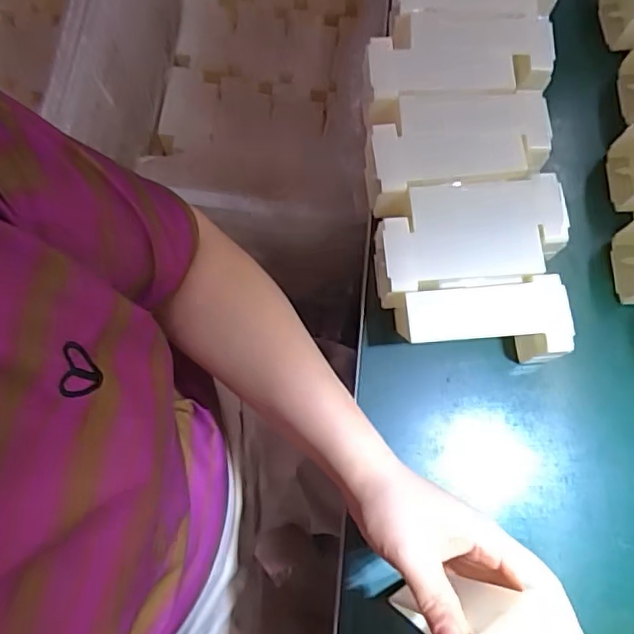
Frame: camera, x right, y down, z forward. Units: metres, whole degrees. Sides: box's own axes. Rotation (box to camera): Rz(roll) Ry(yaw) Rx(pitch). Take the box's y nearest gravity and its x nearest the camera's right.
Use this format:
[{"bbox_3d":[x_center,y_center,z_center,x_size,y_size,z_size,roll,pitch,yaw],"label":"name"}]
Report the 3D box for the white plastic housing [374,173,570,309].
[{"bbox_3d":[0.109,-0.054,0.416,0.133,0.045,0.076,-10,76,-2],"label":"white plastic housing"}]

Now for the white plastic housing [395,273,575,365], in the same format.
[{"bbox_3d":[0.112,0.008,0.405,0.112,0.051,0.052,-6,76,-1],"label":"white plastic housing"}]

